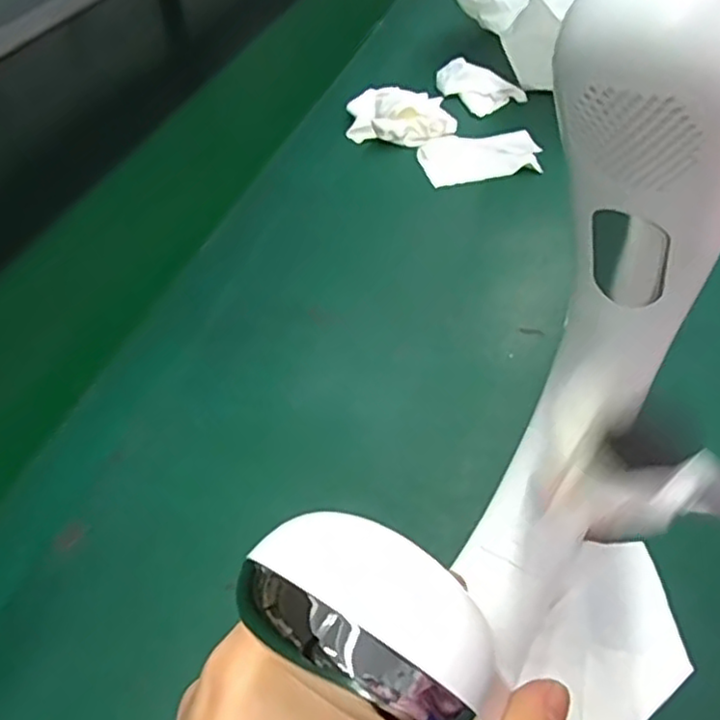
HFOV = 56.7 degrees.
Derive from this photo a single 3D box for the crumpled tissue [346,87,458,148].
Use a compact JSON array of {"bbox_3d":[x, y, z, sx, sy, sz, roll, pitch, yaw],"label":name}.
[{"bbox_3d":[0.033,-0.215,0.579,0.086,0.032,0.074,-9,45,-4],"label":"crumpled tissue"}]

